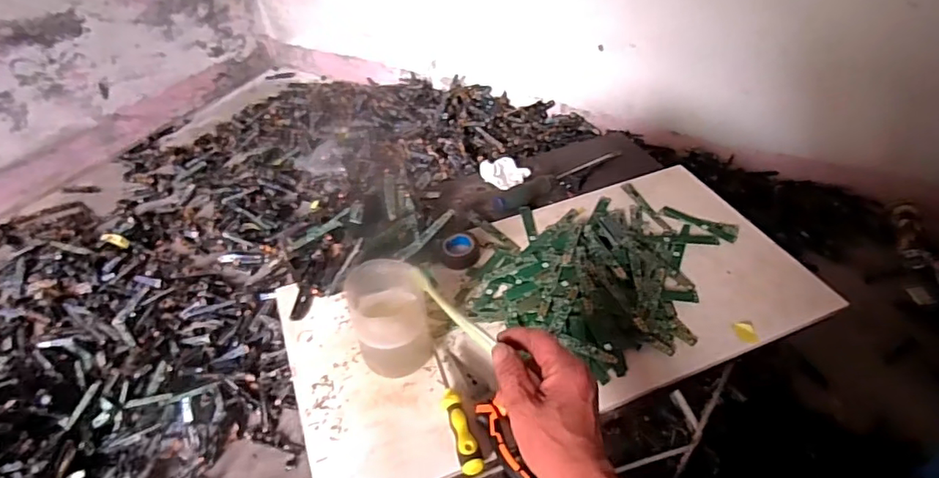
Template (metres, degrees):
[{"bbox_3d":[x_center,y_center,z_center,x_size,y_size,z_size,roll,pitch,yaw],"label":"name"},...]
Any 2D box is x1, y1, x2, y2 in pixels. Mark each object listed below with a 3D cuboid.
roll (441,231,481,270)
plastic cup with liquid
[{"bbox_3d":[-0.010,0.014,0.681,0.046,0.019,0.047,-1,42,1],"label":"roll"},{"bbox_3d":[-0.080,0.078,0.560,0.074,0.100,0.080,-1,42,1],"label":"plastic cup with liquid"}]

